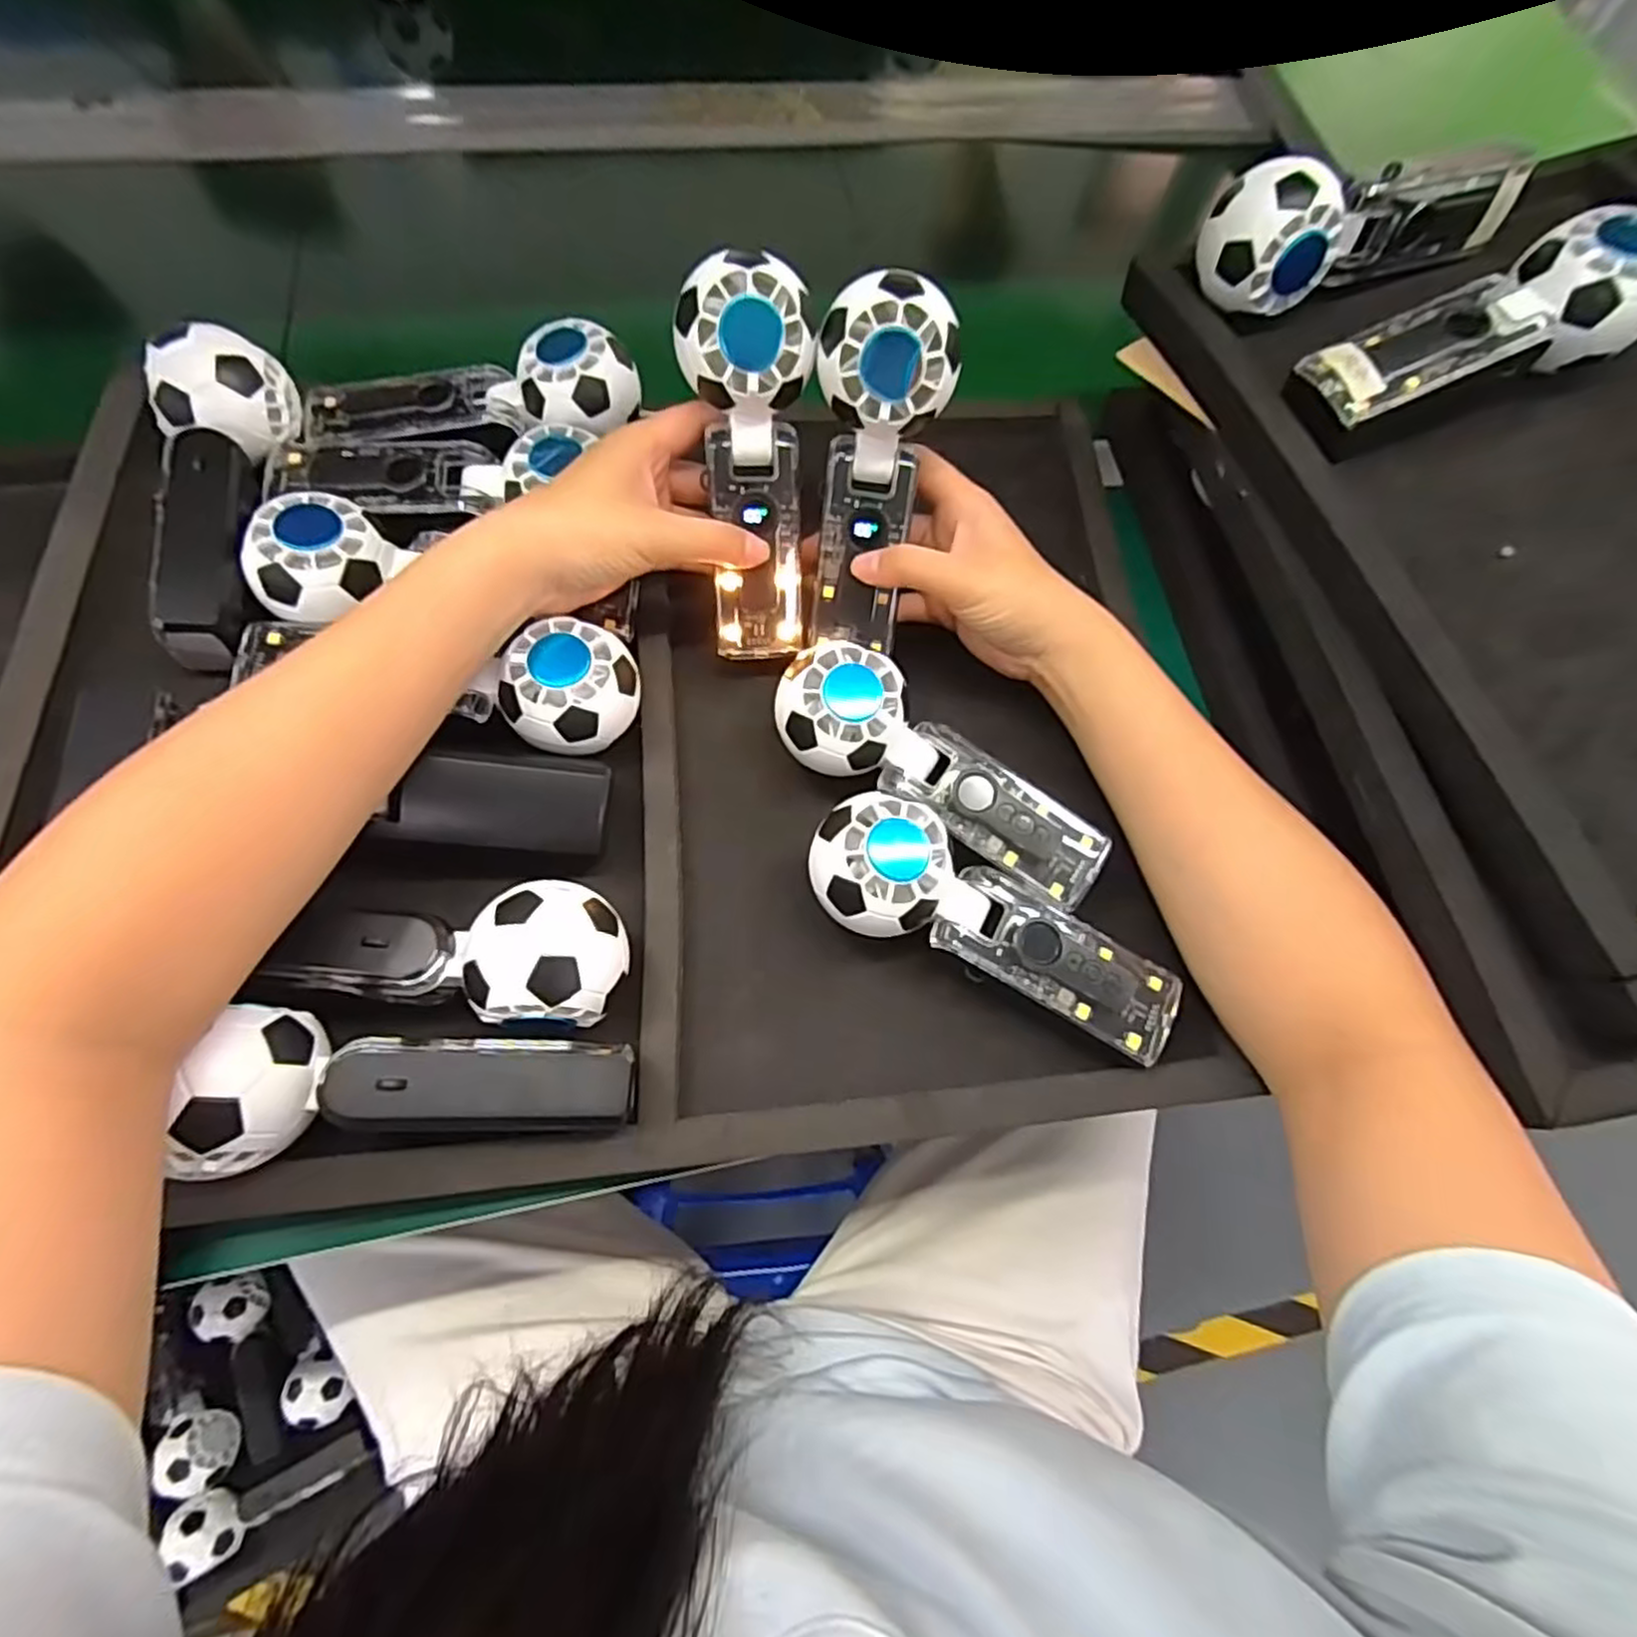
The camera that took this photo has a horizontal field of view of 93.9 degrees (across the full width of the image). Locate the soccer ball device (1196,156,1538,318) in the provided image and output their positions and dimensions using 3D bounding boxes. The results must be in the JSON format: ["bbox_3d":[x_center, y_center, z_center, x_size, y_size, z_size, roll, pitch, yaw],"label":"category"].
[{"bbox_3d":[0.277,-0.307,0.395,0.165,0.056,0.046,-22,68,-13],"label":"soccer ball device"}]

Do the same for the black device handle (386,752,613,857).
[{"bbox_3d":[-0.142,-0.007,0.347,0.086,0.023,0.041,2,98,-21],"label":"black device handle"}]

